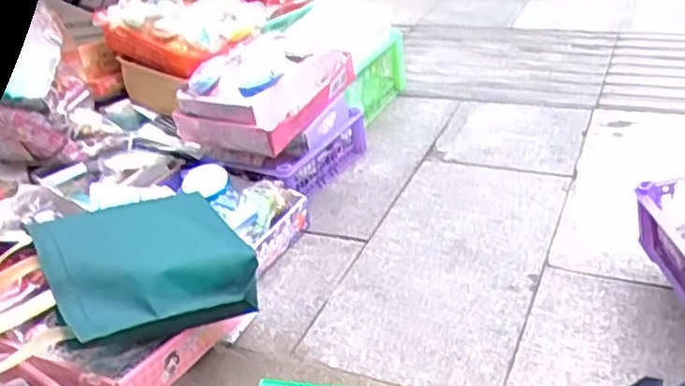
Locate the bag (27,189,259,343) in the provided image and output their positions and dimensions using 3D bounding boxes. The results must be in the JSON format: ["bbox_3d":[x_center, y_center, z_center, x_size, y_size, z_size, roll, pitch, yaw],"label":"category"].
[{"bbox_3d":[-0.272,0.100,0.999,0.264,0.080,0.242,-15,48,-27],"label":"bag"}]

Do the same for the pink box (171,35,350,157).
[{"bbox_3d":[-0.153,-0.217,1.421,0.262,0.135,0.311,10,36,26],"label":"pink box"}]

